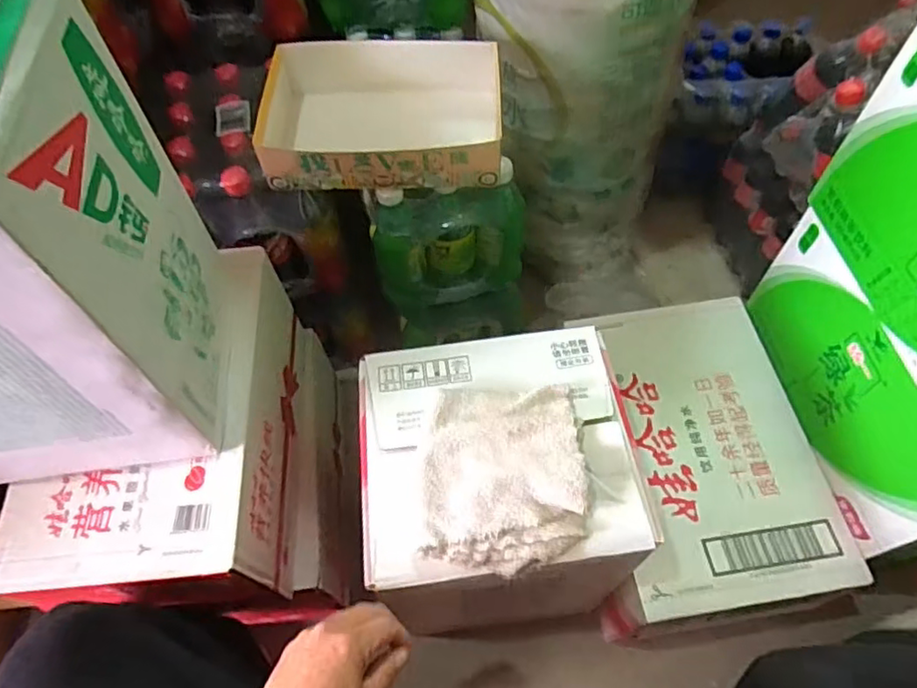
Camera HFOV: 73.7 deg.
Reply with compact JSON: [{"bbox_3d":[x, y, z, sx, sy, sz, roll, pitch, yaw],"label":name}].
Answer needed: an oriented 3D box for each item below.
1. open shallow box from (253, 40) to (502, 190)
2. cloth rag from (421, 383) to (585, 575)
[{"bbox_3d":[-0.088,-0.252,0.684,0.254,0.063,0.173,-1,59,1],"label":"open shallow box"},{"bbox_3d":[0.042,0.111,0.541,0.135,0.029,0.161,3,60,3],"label":"cloth rag"}]

